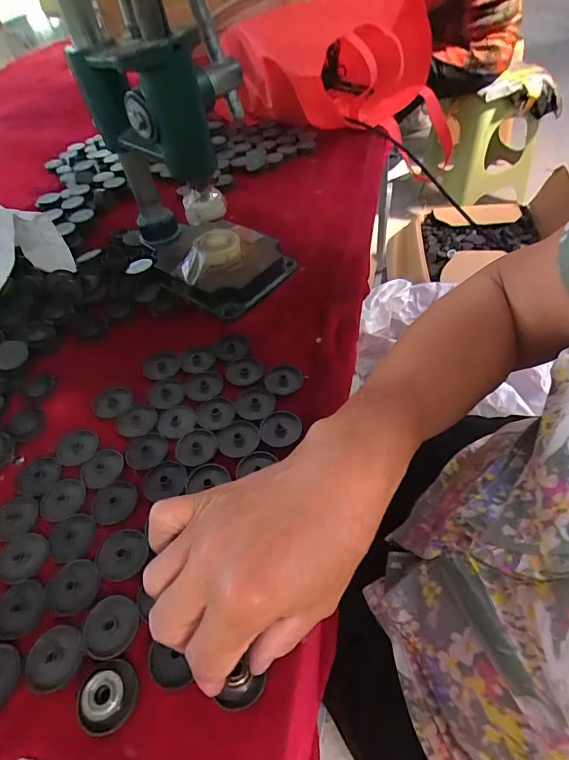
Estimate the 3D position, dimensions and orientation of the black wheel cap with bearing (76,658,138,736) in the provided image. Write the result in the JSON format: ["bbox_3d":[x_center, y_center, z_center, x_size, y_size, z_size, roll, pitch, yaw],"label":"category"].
[{"bbox_3d":[-0.098,0.174,0.229,0.029,0.011,0.033,19,56,23],"label":"black wheel cap with bearing"}]

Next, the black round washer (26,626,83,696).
[{"bbox_3d":[-0.137,0.164,0.246,0.031,0.004,0.031,-5,50,6],"label":"black round washer"}]

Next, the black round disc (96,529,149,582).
[{"bbox_3d":[-0.111,0.117,0.282,0.033,0.005,0.033,-5,50,6],"label":"black round disc"}]

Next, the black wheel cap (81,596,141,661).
[{"bbox_3d":[-0.107,0.149,0.254,0.033,0.004,0.032,-11,49,0],"label":"black wheel cap"}]

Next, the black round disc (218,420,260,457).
[{"bbox_3d":[-0.037,0.046,0.332,0.032,0.004,0.032,-5,50,6],"label":"black round disc"}]

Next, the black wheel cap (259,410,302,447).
[{"bbox_3d":[-0.003,0.038,0.334,0.035,0.004,0.031,-31,52,-16],"label":"black wheel cap"}]

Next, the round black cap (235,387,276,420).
[{"bbox_3d":[-0.025,0.019,0.352,0.034,0.004,0.034,-5,50,6],"label":"round black cap"}]

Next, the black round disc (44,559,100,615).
[{"bbox_3d":[-0.139,0.133,0.270,0.035,0.004,0.032,-8,49,3],"label":"black round disc"}]

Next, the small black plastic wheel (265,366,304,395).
[{"bbox_3d":[-0.001,0.000,0.367,0.034,0.005,0.028,-30,52,-15],"label":"small black plastic wheel"}]

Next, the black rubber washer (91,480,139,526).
[{"bbox_3d":[-0.127,0.089,0.307,0.033,0.004,0.032,-9,49,2],"label":"black rubber washer"}]

